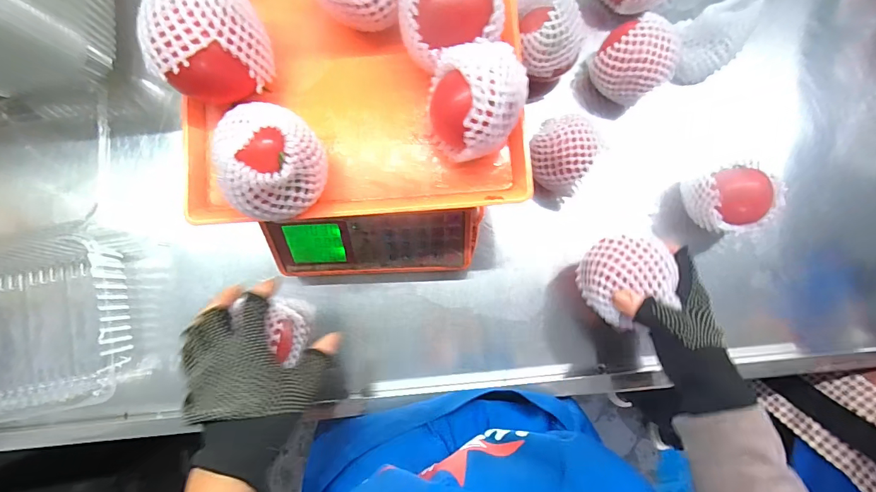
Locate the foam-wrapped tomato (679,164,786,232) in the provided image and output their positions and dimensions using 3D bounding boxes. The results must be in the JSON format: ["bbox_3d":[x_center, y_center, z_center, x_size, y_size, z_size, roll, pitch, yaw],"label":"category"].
[{"bbox_3d":[0.316,-0.050,0.438,0.080,0.074,0.074,-17,85,0],"label":"foam-wrapped tomato"}]

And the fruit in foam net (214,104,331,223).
[{"bbox_3d":[-0.122,-0.064,0.309,0.062,0.091,0.081,-11,85,0],"label":"fruit in foam net"}]

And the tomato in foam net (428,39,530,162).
[{"bbox_3d":[0.031,-0.109,0.313,0.072,0.078,0.075,0,86,1],"label":"tomato in foam net"}]

